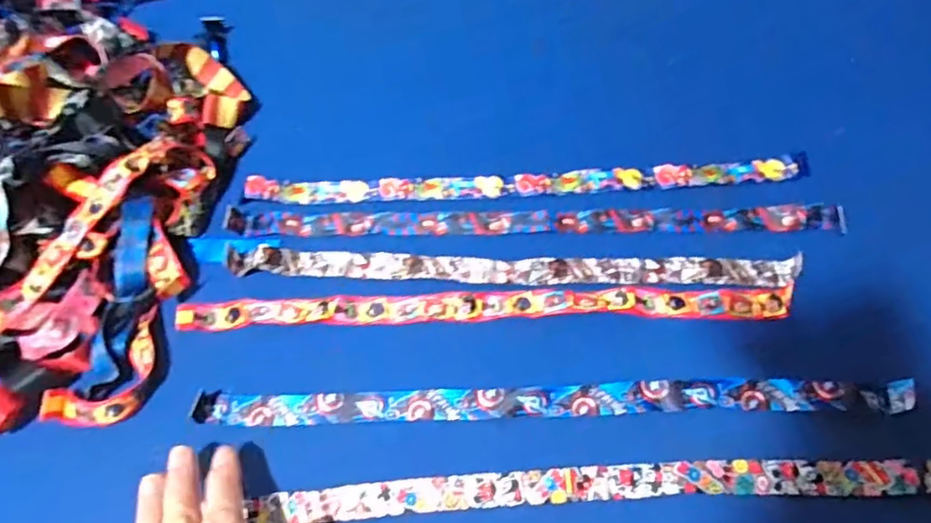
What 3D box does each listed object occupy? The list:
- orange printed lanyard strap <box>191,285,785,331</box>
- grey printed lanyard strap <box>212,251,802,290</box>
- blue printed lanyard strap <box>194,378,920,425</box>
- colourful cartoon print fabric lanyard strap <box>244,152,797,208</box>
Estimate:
[{"bbox_3d":[0.008,0.032,0.419,0.422,0.005,0.023,-1,64,3],"label":"orange printed lanyard strap"},{"bbox_3d":[0.029,0.005,0.430,0.407,0.008,0.023,1,64,4],"label":"grey printed lanyard strap"},{"bbox_3d":[0.048,0.091,0.388,0.450,0.009,0.021,-2,62,4],"label":"blue printed lanyard strap"},{"bbox_3d":[0.042,-0.063,0.464,0.425,0.011,0.023,-2,64,3],"label":"colourful cartoon print fabric lanyard strap"}]

